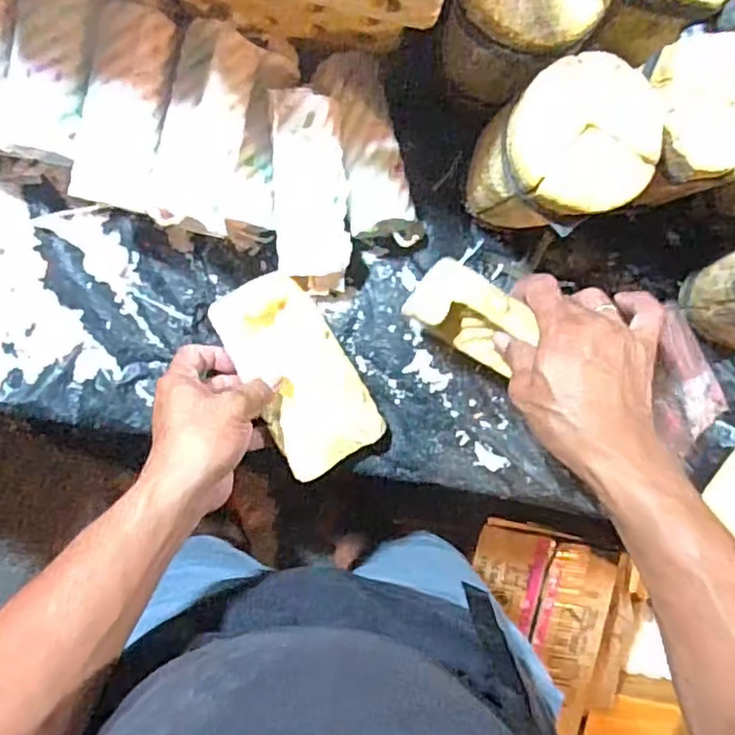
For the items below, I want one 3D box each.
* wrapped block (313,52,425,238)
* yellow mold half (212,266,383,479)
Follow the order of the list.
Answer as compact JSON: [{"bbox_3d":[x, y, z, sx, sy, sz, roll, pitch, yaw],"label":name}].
[{"bbox_3d":[0.000,-0.172,0.506,0.054,0.044,0.138,-15,93,-2],"label":"wrapped block"},{"bbox_3d":[-0.056,0.004,0.518,0.080,0.023,0.161,-30,91,-1],"label":"yellow mold half"}]

